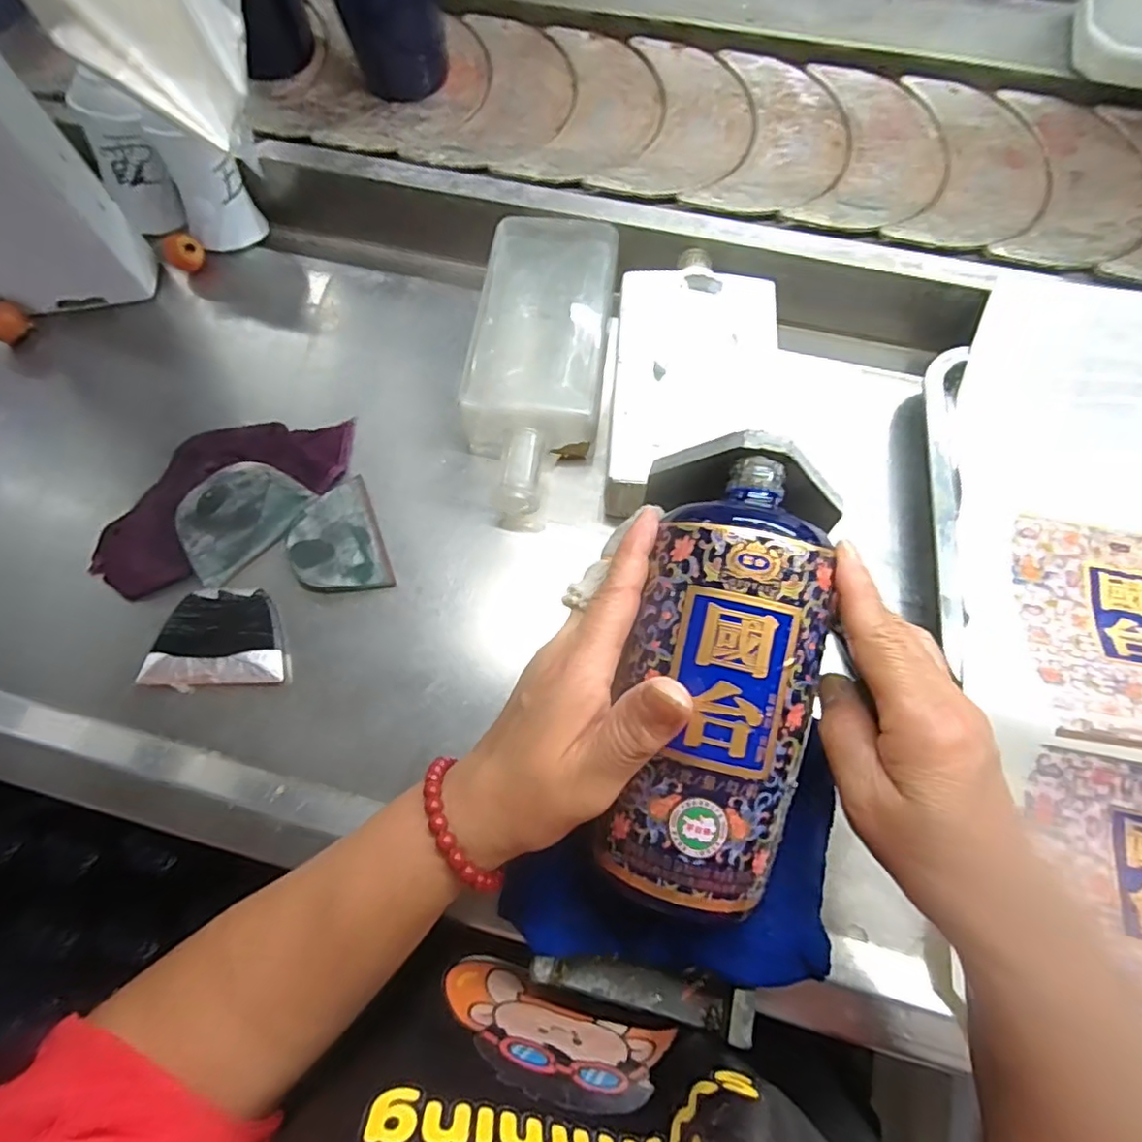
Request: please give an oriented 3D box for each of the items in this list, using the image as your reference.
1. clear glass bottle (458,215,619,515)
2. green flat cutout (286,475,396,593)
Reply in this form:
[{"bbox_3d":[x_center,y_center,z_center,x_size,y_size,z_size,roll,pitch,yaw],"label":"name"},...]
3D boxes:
[{"bbox_3d":[-0.022,-0.146,0.420,0.090,0.051,0.226,7,72,4],"label":"clear glass bottle"},{"bbox_3d":[-0.154,-0.019,0.394,0.057,0.008,0.081,-21,73,-7],"label":"green flat cutout"}]

